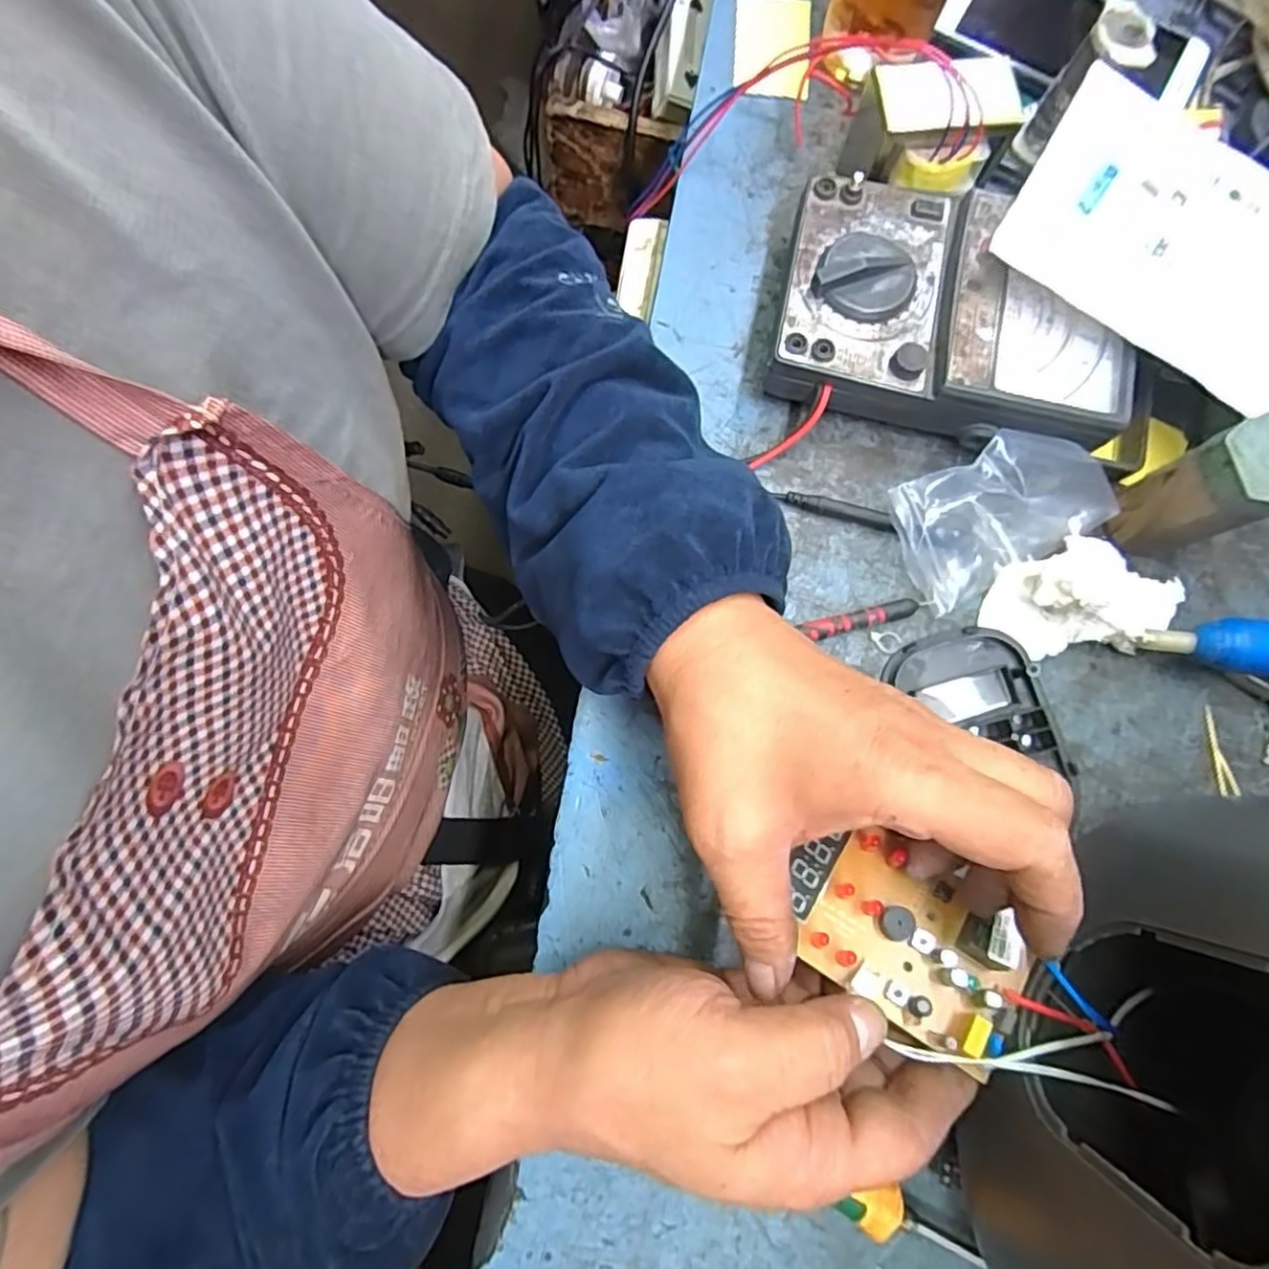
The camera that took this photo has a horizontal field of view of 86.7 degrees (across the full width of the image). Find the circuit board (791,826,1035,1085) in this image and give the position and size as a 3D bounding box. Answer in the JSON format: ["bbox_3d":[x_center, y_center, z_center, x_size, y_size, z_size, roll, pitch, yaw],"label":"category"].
[{"bbox_3d":[0.100,0.113,0.252,0.086,0.022,0.055,36,78,15],"label":"circuit board"}]

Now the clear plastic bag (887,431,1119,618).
[{"bbox_3d":[0.176,-0.059,0.323,0.104,0.040,0.060,-28,80,-6],"label":"clear plastic bag"}]

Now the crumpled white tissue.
[{"bbox_3d":[0.212,-0.015,0.321,0.066,0.033,0.063,42,81,7],"label":"crumpled white tissue"}]

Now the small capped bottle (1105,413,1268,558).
[{"bbox_3d":[0.269,-0.065,0.308,0.060,0.080,0.038,-19,79,-5],"label":"small capped bottle"}]

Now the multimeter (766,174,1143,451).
[{"bbox_3d":[0.155,-0.157,0.336,0.171,0.047,0.117,11,78,2],"label":"multimeter"}]

